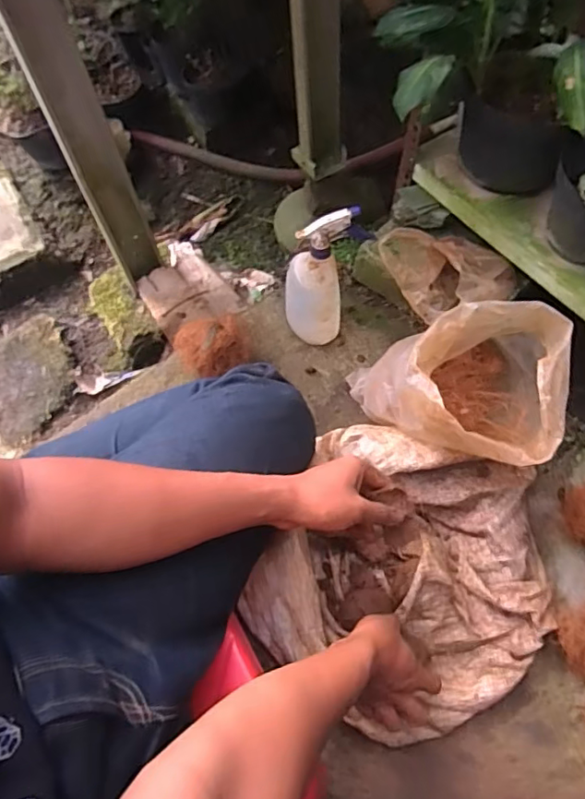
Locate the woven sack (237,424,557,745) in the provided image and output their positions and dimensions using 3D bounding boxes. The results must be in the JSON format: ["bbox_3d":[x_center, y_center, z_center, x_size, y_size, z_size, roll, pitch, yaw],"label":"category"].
[{"bbox_3d":[0.149,0.222,0.718,0.343,0.100,0.347,21,63,14],"label":"woven sack"}]

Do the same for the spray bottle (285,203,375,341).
[{"bbox_3d":[0.043,-0.183,0.883,0.126,0.253,0.074,9,61,7],"label":"spray bottle"}]

